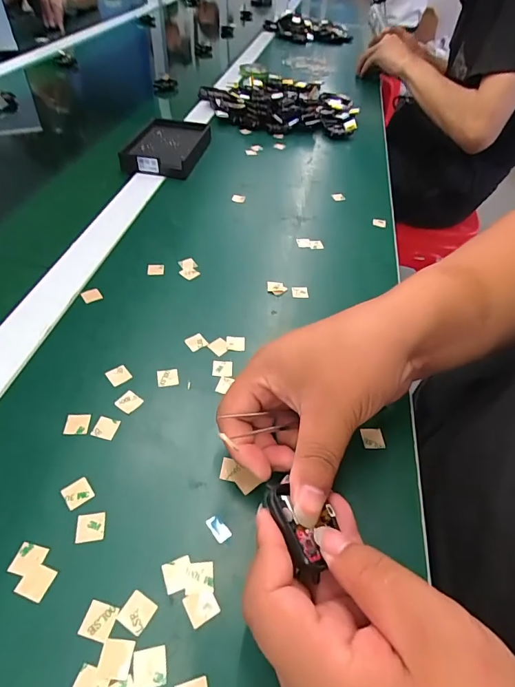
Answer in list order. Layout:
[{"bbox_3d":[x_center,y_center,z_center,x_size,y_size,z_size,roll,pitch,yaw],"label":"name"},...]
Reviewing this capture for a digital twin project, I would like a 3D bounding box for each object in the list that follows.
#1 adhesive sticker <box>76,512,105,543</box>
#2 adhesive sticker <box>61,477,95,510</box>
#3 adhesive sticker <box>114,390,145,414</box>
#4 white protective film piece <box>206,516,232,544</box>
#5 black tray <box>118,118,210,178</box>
[{"bbox_3d":[-0.097,0.107,0.234,0.015,0.004,0.016,-3,49,-12],"label":"adhesive sticker"},{"bbox_3d":[-0.111,0.091,0.245,0.016,0.004,0.016,-30,57,-29],"label":"adhesive sticker"},{"bbox_3d":[-0.094,0.043,0.293,0.015,0.004,0.015,32,55,14],"label":"adhesive sticker"},{"bbox_3d":[-0.023,0.109,0.238,0.009,0.004,0.016,-30,57,-29],"label":"white protective film piece"},{"bbox_3d":[-0.127,-0.278,0.568,0.101,0.026,0.140,11,47,4],"label":"black tray"}]

